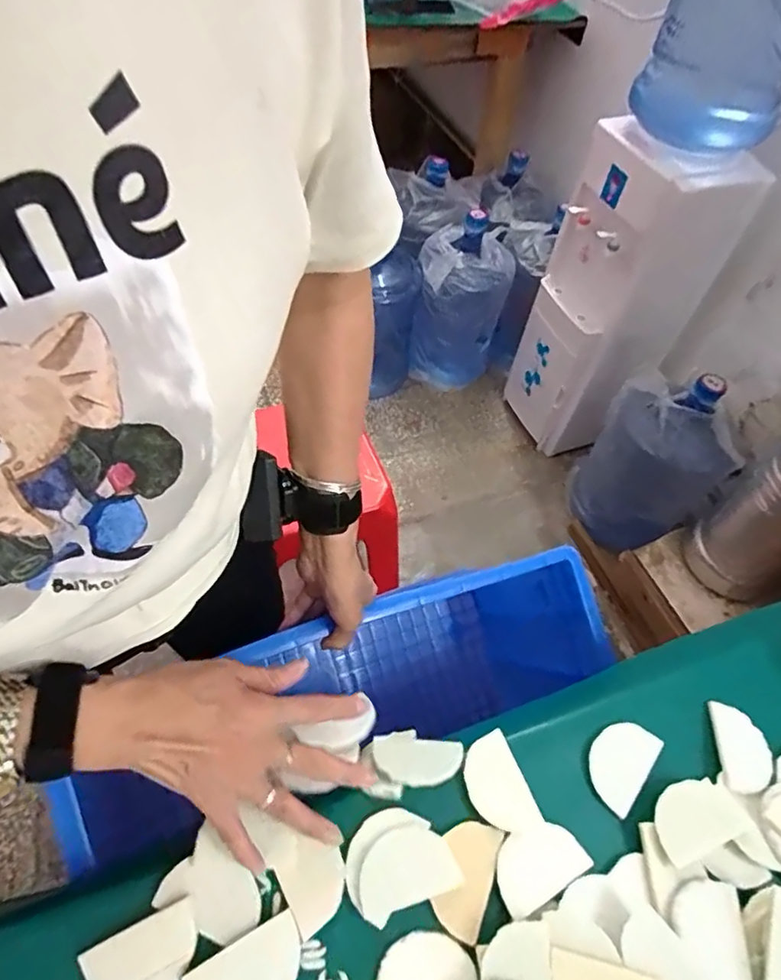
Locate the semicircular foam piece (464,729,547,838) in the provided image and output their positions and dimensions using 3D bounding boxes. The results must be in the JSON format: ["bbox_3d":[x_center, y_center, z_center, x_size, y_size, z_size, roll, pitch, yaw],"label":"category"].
[{"bbox_3d":[0.079,0.221,0.424,0.044,0.004,0.066,-16,56,-16],"label":"semicircular foam piece"}]

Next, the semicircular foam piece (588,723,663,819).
[{"bbox_3d":[0.180,0.212,0.444,0.042,0.005,0.068,37,64,18],"label":"semicircular foam piece"}]

